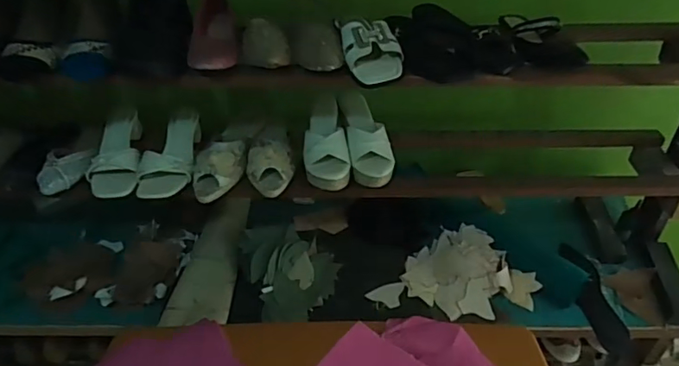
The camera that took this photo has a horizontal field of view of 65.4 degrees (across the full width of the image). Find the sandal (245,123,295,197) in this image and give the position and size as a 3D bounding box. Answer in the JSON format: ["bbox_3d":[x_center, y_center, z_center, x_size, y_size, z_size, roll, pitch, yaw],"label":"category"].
[{"bbox_3d":[-0.131,-0.060,1.018,0.087,0.068,0.214,-3,41,-2],"label":"sandal"}]

